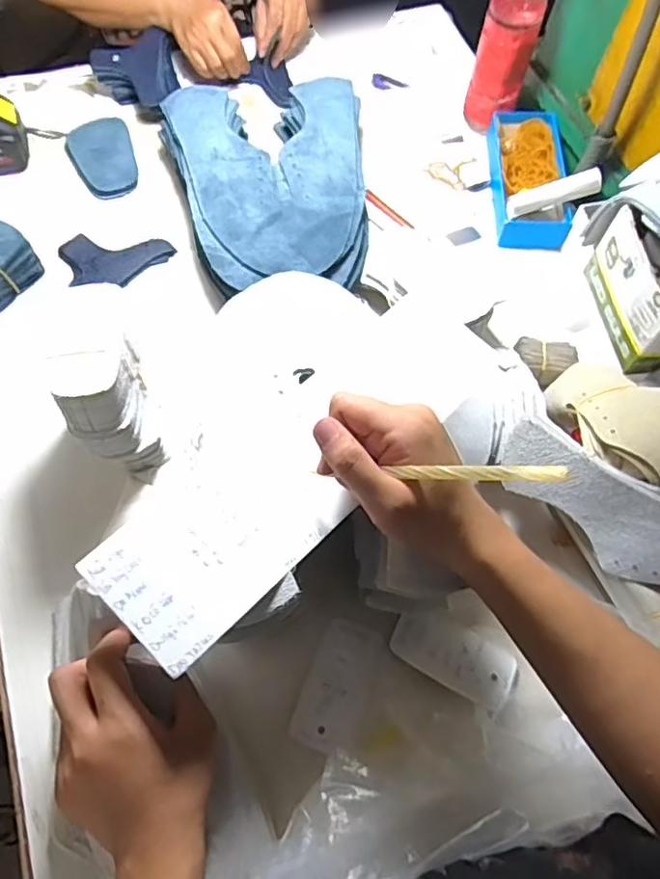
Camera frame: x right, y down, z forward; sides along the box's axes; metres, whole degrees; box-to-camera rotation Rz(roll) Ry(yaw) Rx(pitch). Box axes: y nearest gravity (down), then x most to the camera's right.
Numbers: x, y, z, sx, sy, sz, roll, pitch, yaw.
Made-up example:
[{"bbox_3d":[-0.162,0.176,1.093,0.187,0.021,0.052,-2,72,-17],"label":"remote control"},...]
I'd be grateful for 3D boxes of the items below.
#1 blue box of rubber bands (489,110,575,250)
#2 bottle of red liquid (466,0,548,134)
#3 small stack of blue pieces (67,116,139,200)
[{"bbox_3d":[0.237,-0.312,0.720,0.086,0.037,0.194,4,65,-1],"label":"blue box of rubber bands"},{"bbox_3d":[0.205,-0.456,0.691,0.061,0.187,0.057,18,66,5],"label":"bottle of red liquid"},{"bbox_3d":[-0.273,-0.339,0.722,0.072,0.017,0.111,-16,67,-10],"label":"small stack of blue pieces"}]

